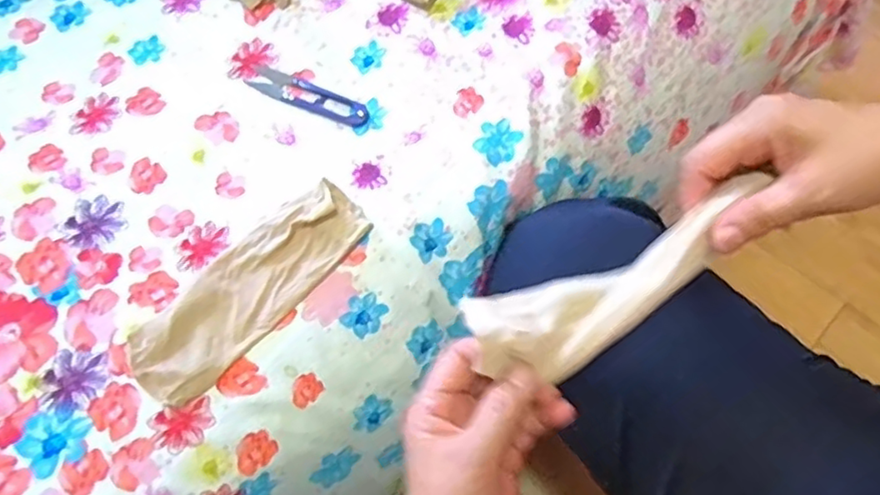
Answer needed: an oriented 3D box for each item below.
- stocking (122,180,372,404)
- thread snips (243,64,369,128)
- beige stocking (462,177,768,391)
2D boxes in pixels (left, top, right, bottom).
[{"bbox_3d":[-0.127,0.025,0.431,0.058,0.015,0.176,42,73,15],"label":"stocking"},{"bbox_3d":[-0.101,-0.118,0.496,0.098,0.004,0.025,21,69,8],"label":"thread snips"},{"bbox_3d":[0.097,0.017,0.341,0.168,0.033,0.055,-28,70,-1],"label":"beige stocking"}]

